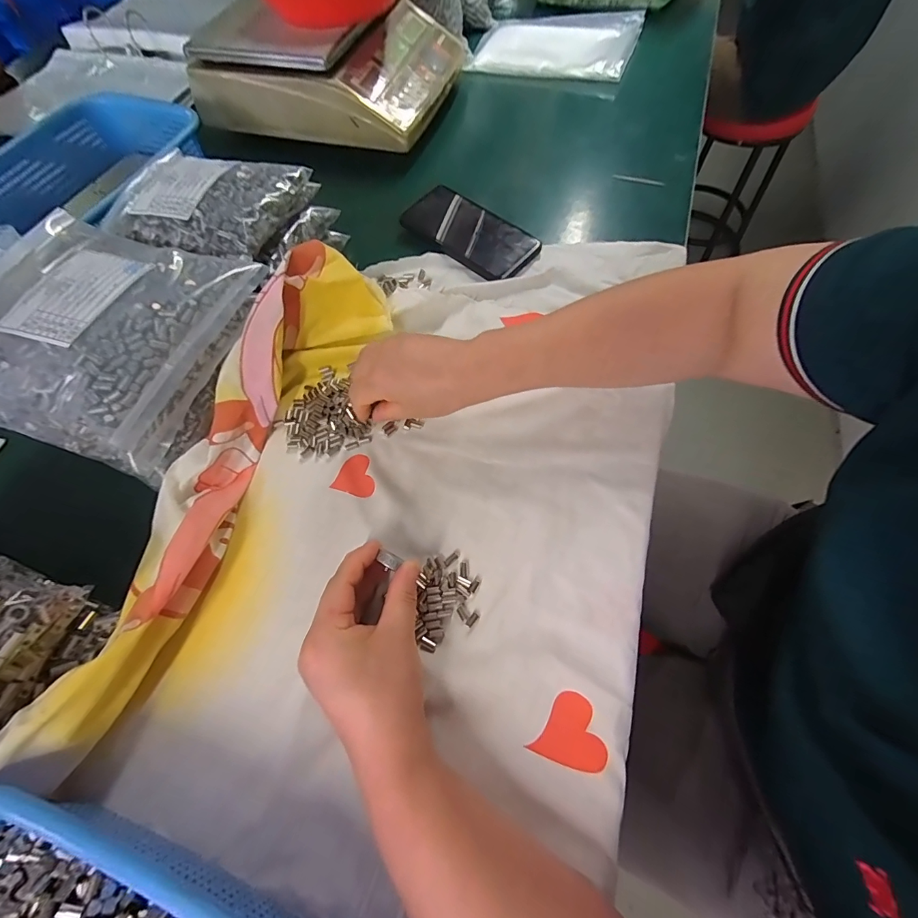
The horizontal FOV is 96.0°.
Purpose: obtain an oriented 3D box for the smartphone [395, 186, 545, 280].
[{"bbox_3d":[0.010,-0.263,0.476,0.159,0.010,0.073,40,82,16],"label":"smartphone"}]

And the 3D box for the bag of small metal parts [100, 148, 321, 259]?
[{"bbox_3d":[-0.248,-0.258,0.400,0.157,0.024,0.134,12,65,8],"label":"bag of small metal parts"}]

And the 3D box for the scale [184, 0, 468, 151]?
[{"bbox_3d":[-0.182,-0.583,0.603,0.312,0.113,0.312,14,65,9],"label":"scale"}]

